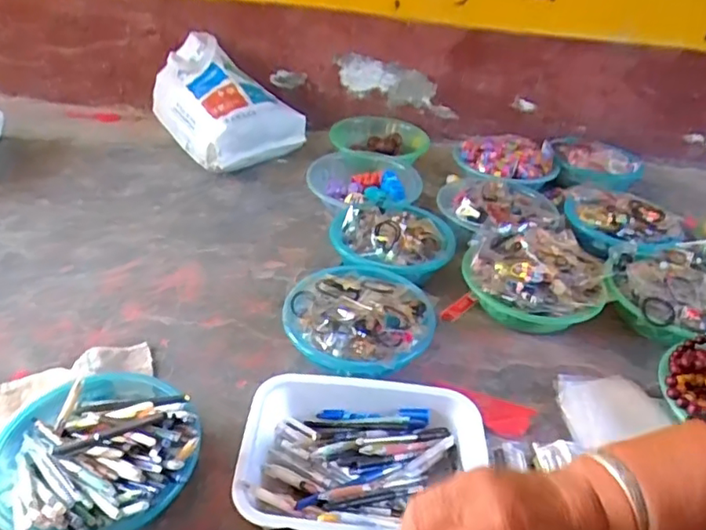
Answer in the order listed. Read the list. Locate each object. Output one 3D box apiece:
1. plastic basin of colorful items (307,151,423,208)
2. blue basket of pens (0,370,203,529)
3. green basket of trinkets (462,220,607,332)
[{"bbox_3d":[0.027,-0.173,1.301,0.244,0.070,0.225,4,36,-3],"label":"plastic basin of colorful items"},{"bbox_3d":[-0.295,0.222,0.678,0.212,0.116,0.241,-26,47,-36],"label":"blue basket of pens"},{"bbox_3d":[0.315,0.022,1.027,0.240,0.114,0.229,12,36,8],"label":"green basket of trinkets"}]

